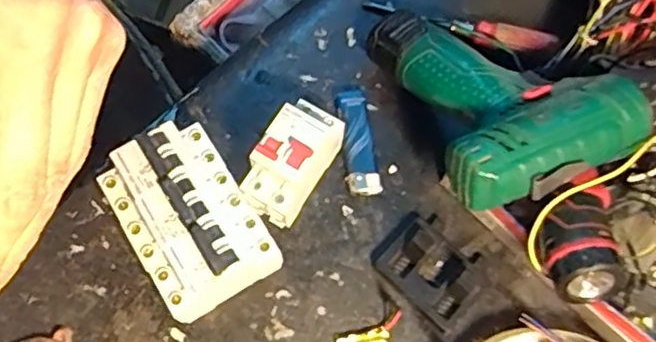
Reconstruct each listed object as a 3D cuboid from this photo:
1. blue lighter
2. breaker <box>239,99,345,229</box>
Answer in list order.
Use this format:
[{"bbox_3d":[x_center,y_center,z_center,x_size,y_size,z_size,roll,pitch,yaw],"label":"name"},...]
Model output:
[{"bbox_3d":[0.022,-0.023,0.475,0.024,0.013,0.084,-7,71,-4],"label":"blue lighter"},{"bbox_3d":[-0.023,-0.003,0.437,0.041,0.068,0.075,31,73,9],"label":"breaker"}]

